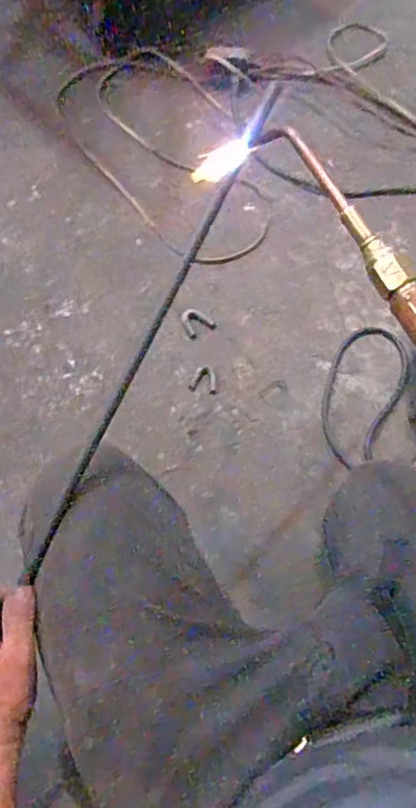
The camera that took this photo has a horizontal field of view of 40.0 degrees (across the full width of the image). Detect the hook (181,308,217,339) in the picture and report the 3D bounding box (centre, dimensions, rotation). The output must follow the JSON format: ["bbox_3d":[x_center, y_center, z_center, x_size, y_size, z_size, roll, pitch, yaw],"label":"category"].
[{"bbox_3d":[-0.017,-0.133,0.919,0.045,0.007,0.049,-25,81,-7],"label":"hook"}]

